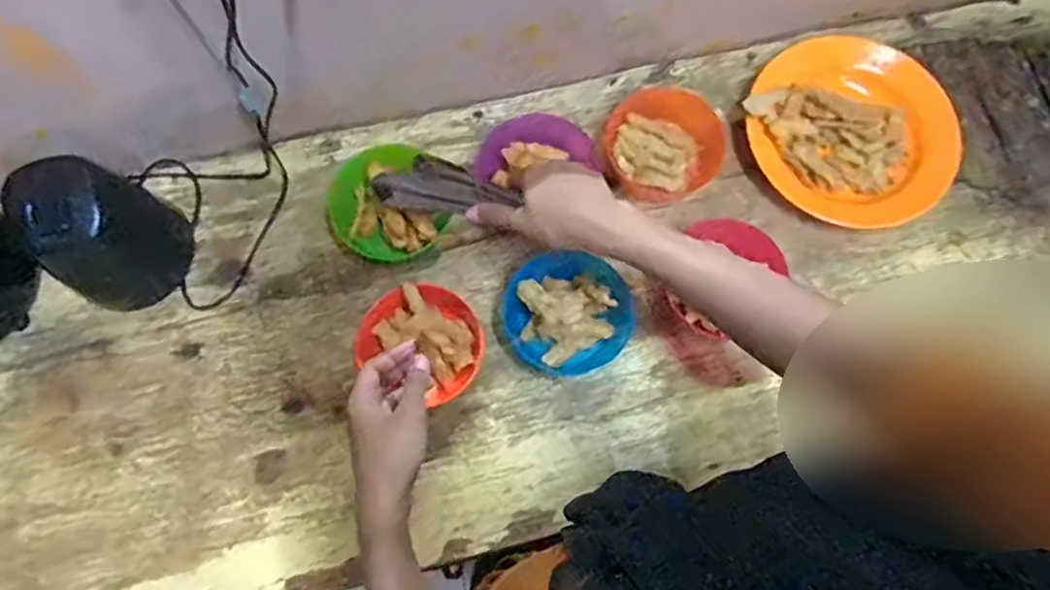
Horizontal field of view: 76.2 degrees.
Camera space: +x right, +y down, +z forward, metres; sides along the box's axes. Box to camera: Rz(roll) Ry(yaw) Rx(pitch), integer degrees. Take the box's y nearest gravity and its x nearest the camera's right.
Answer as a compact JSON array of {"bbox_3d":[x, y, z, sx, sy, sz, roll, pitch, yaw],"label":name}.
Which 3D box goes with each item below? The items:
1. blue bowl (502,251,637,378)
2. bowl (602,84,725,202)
[{"bbox_3d":[0.042,0.014,0.630,0.117,0.050,0.110,0,75,-2],"label":"blue bowl"},{"bbox_3d":[0.139,-0.153,0.683,0.114,0.031,0.117,0,74,0],"label":"bowl"}]

